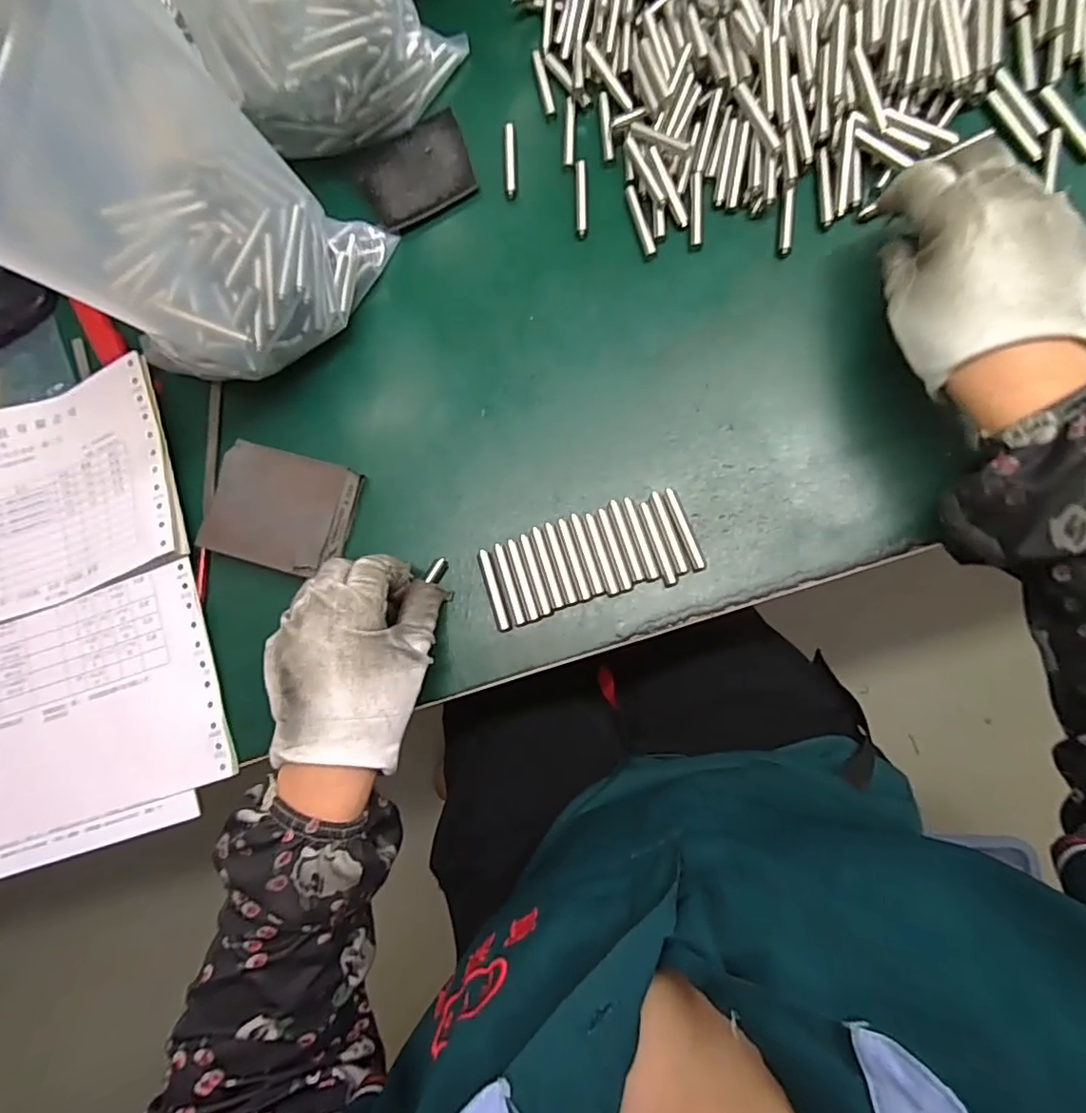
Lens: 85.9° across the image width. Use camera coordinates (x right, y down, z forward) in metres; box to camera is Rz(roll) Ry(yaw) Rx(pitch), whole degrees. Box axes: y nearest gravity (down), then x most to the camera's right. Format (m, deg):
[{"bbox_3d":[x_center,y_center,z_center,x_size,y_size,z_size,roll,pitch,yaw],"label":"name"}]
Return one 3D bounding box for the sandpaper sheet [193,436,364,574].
[{"bbox_3d":[-0.159,-0.028,0.353,0.079,0.029,0.067,16,84,8],"label":"sandpaper sheet"}]

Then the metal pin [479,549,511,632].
[{"bbox_3d":[-0.029,0.019,0.337,0.007,0.004,0.048,-19,81,4],"label":"metal pin"}]

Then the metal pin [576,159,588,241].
[{"bbox_3d":[0.024,-0.222,0.363,0.008,0.005,0.049,-1,82,6],"label":"metal pin"}]

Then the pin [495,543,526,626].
[{"bbox_3d":[-0.020,0.016,0.336,0.006,0.004,0.048,-19,81,4],"label":"pin"}]

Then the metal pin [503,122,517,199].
[{"bbox_3d":[-0.021,-0.255,0.375,0.008,0.007,0.049,-2,82,6],"label":"metal pin"}]

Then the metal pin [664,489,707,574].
[{"bbox_3d":[0.079,-0.015,0.328,0.008,0.004,0.048,-20,81,3],"label":"metal pin"}]

